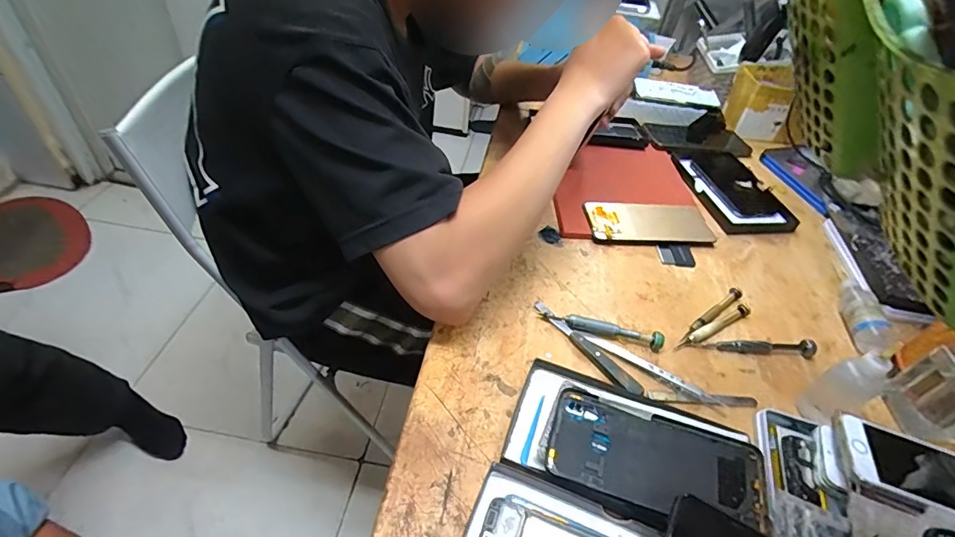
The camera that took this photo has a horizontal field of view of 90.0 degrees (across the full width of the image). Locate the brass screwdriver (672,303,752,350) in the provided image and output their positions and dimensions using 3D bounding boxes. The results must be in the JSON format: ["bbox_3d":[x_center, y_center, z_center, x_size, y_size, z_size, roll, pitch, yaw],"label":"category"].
[{"bbox_3d":[0.250,0.063,0.505,0.109,0.011,0.013,-20,50,-24],"label":"brass screwdriver"}]

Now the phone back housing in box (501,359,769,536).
[{"bbox_3d":[0.120,0.146,0.377,0.192,0.032,0.117,23,47,17],"label":"phone back housing in box"}]

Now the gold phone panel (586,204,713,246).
[{"bbox_3d":[0.222,-0.059,0.620,0.162,0.007,0.070,0,52,-9],"label":"gold phone panel"}]

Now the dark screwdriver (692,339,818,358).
[{"bbox_3d":[0.286,0.080,0.491,0.122,0.012,0.013,3,44,-3],"label":"dark screwdriver"}]

